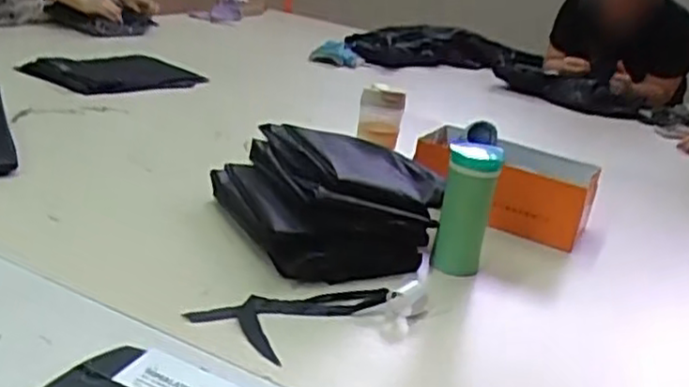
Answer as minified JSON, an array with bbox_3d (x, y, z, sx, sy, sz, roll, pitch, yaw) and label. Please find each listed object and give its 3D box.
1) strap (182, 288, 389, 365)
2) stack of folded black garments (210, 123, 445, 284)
[{"bbox_3d":[-0.062,0.139,0.876,0.135,0.016,0.226,22,26,30],"label":"strap"},{"bbox_3d":[-0.023,0.001,1.067,0.293,0.131,0.297,-6,26,-30],"label":"stack of folded black garments"}]

